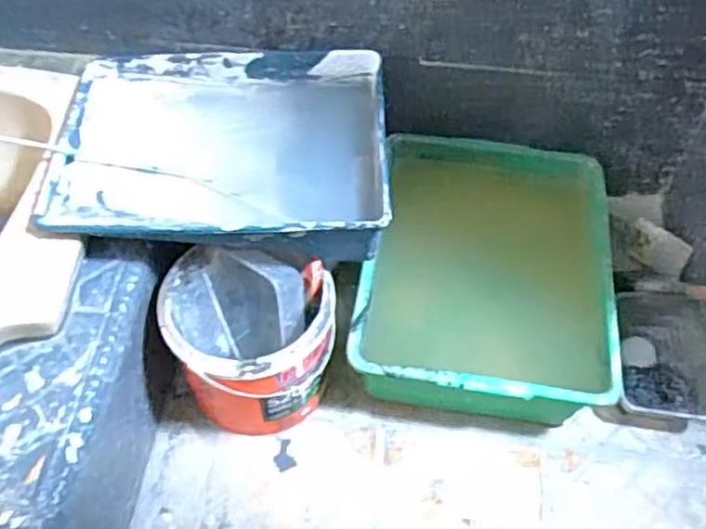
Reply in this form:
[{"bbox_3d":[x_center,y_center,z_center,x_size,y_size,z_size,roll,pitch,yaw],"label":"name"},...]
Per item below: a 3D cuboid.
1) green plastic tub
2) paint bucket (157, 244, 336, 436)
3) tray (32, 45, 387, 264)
[{"bbox_3d":[0.174,0.011,0.905,0.303,0.156,0.398,8,52,6],"label":"green plastic tub"},{"bbox_3d":[-0.121,0.100,0.796,0.182,0.206,0.152,11,53,8],"label":"paint bucket"},{"bbox_3d":[-0.148,-0.138,0.780,0.363,0.072,0.296,1,52,0],"label":"tray"}]

